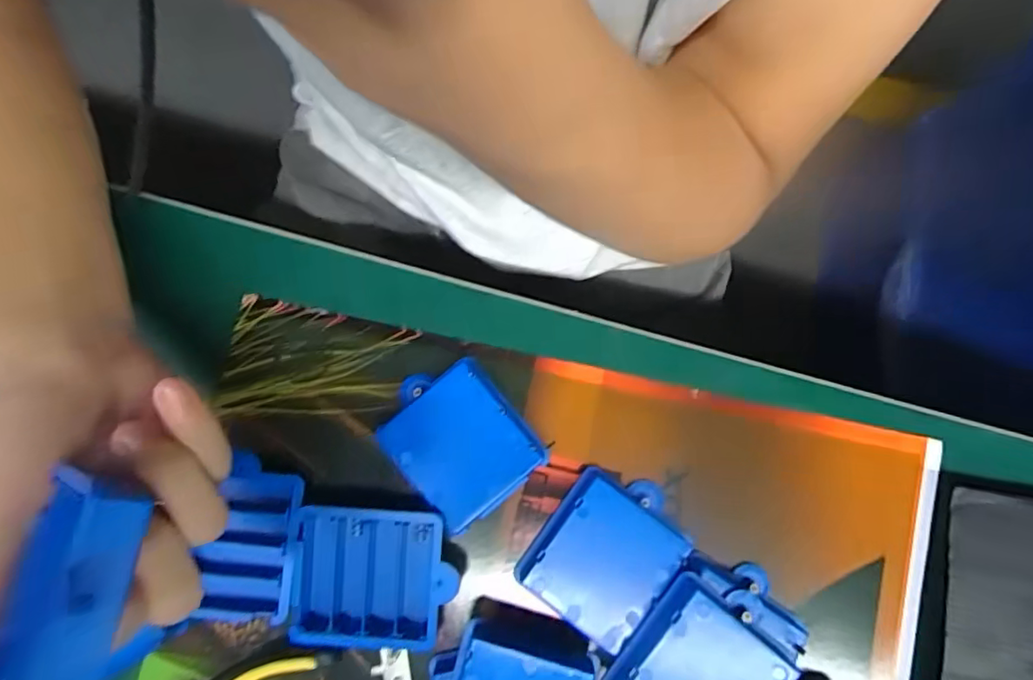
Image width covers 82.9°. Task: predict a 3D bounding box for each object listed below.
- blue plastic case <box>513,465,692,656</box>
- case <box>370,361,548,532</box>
[{"bbox_3d":[0.045,0.104,0.289,0.060,0.014,0.075,37,85,5],"label":"blue plastic case"},{"bbox_3d":[-0.031,0.050,0.299,0.062,0.013,0.075,-39,84,-4],"label":"case"}]

